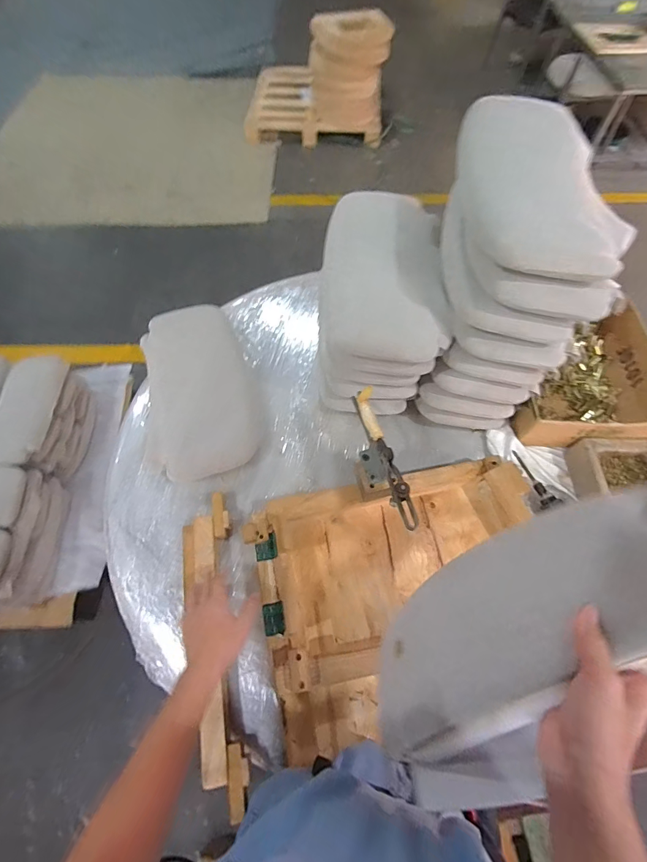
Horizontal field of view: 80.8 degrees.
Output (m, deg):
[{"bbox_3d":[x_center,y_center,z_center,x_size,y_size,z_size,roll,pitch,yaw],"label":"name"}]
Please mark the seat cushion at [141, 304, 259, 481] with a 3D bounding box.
[{"bbox_3d":[-0.294,-0.110,0.881,0.246,0.057,0.434,-16,63,-8],"label":"seat cushion"}]

